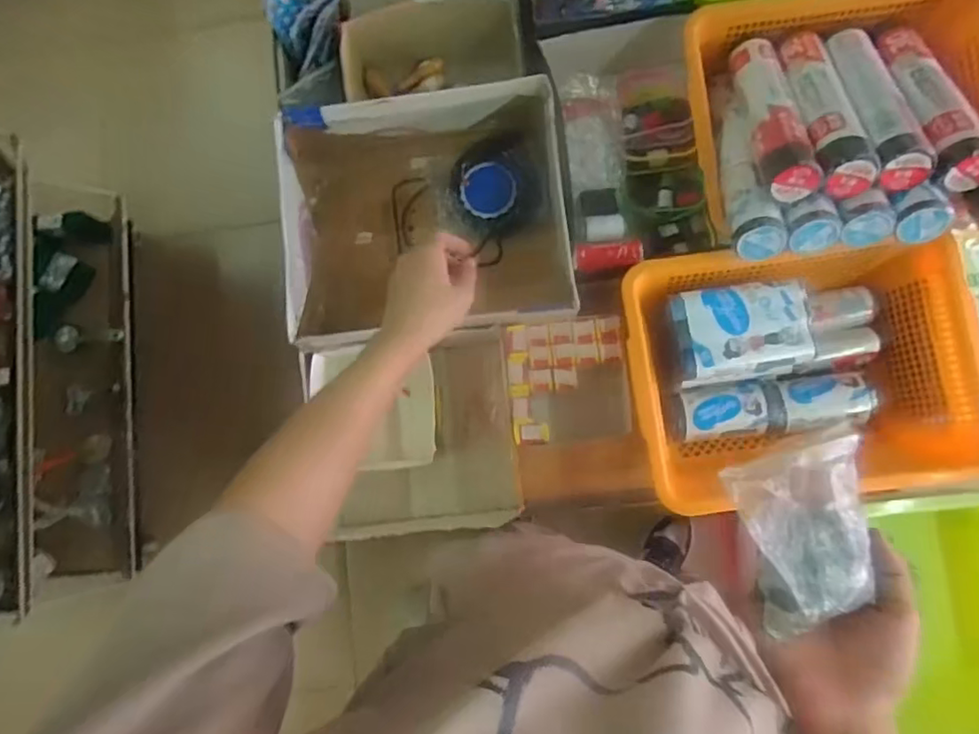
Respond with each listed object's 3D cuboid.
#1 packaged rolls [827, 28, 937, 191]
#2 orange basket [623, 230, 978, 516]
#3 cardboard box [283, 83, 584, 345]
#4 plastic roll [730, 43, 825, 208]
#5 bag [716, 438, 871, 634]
[{"bbox_3d":[0.415,-0.293,0.659,0.055,0.041,0.238,0,58,4],"label":"packaged rolls"},{"bbox_3d":[0.349,-0.003,0.704,0.360,0.104,0.259,-6,83,4],"label":"orange basket"},{"bbox_3d":[-0.079,-0.187,0.798,0.344,0.192,0.297,-8,83,3],"label":"cardboard box"},{"bbox_3d":[0.309,-0.282,0.662,0.049,0.046,0.236,-1,59,4],"label":"plastic roll"},{"bbox_3d":[0.215,0.112,0.409,0.084,0.021,0.115,-12,83,3],"label":"bag"}]

